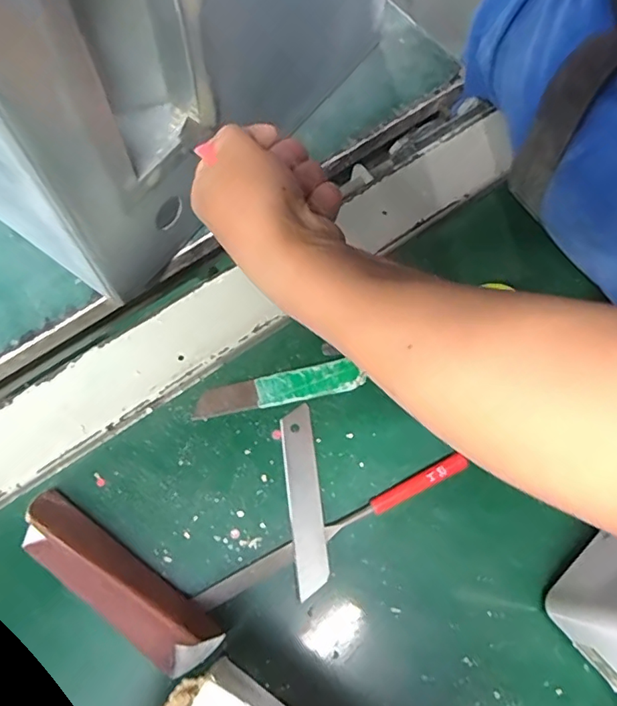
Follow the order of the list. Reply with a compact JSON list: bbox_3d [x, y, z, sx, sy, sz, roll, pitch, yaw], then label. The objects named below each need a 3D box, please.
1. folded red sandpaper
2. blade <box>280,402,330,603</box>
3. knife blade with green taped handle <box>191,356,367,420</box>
[{"bbox_3d":[-0.097,0.115,0.262,0.116,0.034,0.039,34,71,10],"label":"folded red sandpaper"},{"bbox_3d":[-0.003,0.080,0.296,0.018,0.004,0.100,-7,68,-2],"label":"blade"},{"bbox_3d":[-0.018,0.021,0.317,0.100,0.004,0.019,-11,70,-7],"label":"knife blade with green taped handle"}]

